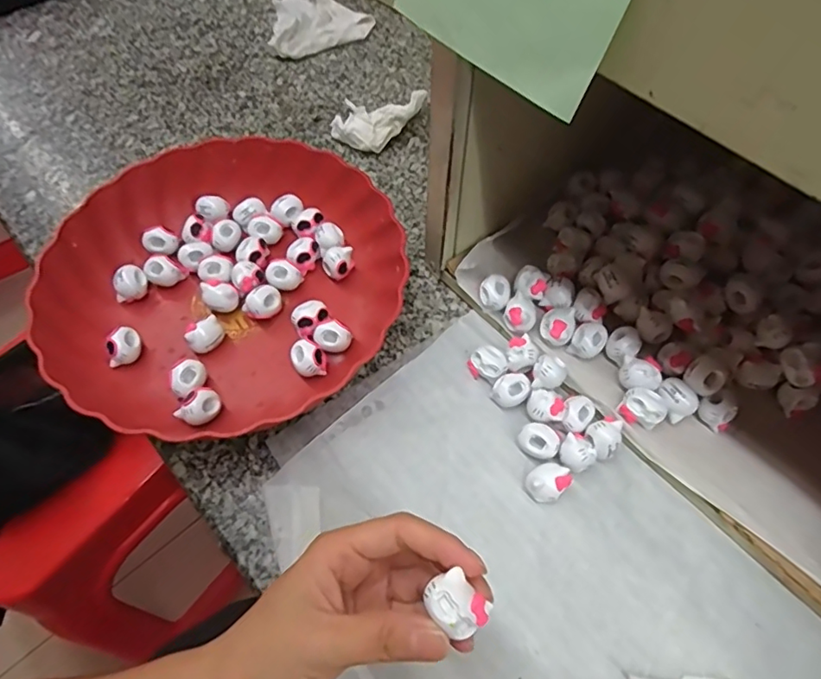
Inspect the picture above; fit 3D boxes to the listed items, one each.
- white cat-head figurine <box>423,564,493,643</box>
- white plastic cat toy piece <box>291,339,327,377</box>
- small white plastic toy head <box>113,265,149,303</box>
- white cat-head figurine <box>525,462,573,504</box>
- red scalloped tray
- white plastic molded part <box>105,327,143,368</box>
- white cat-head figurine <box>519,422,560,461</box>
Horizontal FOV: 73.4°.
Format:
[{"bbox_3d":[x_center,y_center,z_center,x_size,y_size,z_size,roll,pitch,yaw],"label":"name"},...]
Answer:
[{"bbox_3d":[0.019,0.107,0.223,0.020,0.011,0.025,-36,65,-20],"label":"white cat-head figurine"},{"bbox_3d":[-0.069,0.015,0.376,0.021,0.025,0.023,0,60,0],"label":"white plastic cat toy piece"},{"bbox_3d":[-0.203,-0.039,0.403,0.019,0.022,0.023,1,60,1],"label":"small white plastic toy head"},{"bbox_3d":[0.082,0.087,0.332,0.022,0.017,0.023,0,60,0],"label":"white cat-head figurine"},{"bbox_3d":[-0.129,-0.045,0.392,0.238,0.049,0.229,-18,62,-10],"label":"red scalloped tray"},{"bbox_3d":[-0.195,0.005,0.373,0.021,0.022,0.020,-19,62,-10],"label":"white plastic molded part"},{"bbox_3d":[0.081,0.065,0.346,0.022,0.017,0.023,0,60,0],"label":"white cat-head figurine"}]

